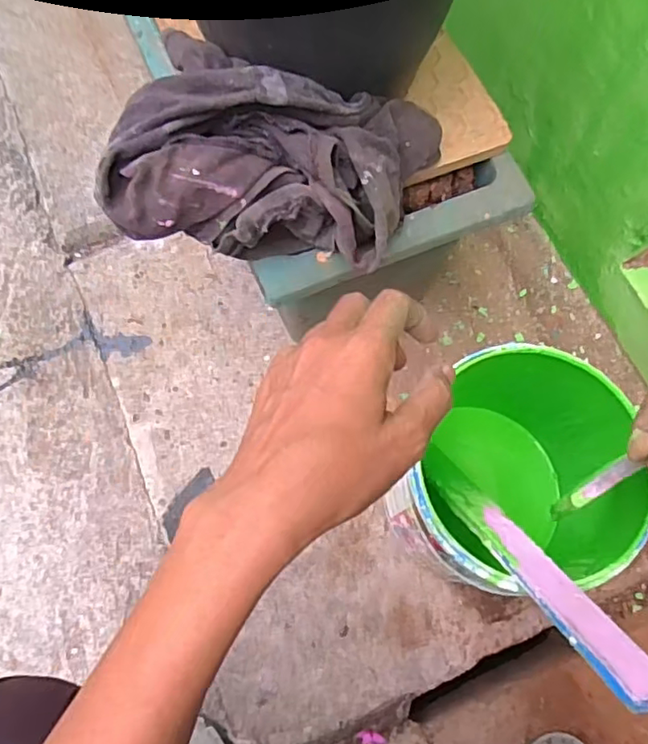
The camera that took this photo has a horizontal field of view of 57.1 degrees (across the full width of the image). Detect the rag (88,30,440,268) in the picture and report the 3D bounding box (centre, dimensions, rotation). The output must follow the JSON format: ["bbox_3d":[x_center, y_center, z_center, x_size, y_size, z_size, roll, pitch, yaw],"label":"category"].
[{"bbox_3d":[-0.027,-0.142,0.394,0.199,0.093,0.139,13,71,3],"label":"rag"}]

